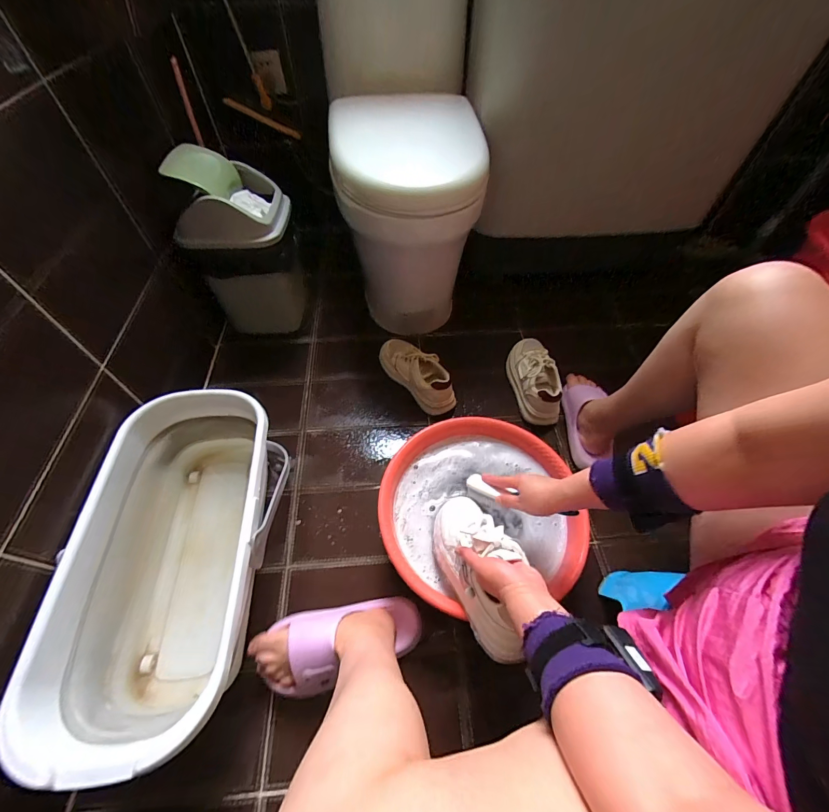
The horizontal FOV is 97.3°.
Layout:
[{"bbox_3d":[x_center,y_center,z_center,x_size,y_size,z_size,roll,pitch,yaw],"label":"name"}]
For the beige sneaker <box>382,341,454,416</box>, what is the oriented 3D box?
[{"bbox_3d":[0.007,-0.082,0.901,0.078,0.109,0.237,-35,63,-22],"label":"beige sneaker"}]

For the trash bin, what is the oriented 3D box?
[{"bbox_3d":[-0.428,-0.396,0.937,0.240,0.353,0.219,-15,57,-11],"label":"trash bin"}]

